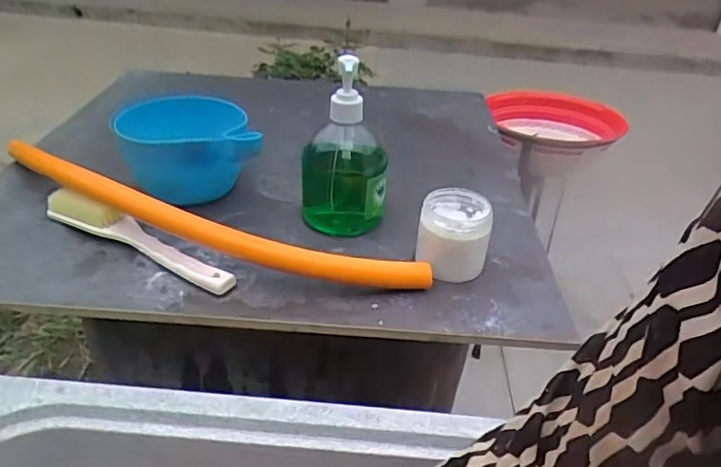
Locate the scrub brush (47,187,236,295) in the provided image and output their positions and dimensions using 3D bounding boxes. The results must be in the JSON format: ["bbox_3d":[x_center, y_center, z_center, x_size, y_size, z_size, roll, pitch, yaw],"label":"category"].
[{"bbox_3d":[-0.209,0.003,0.522,0.225,0.031,0.027,20,34,22],"label":"scrub brush"}]

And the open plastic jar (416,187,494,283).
[{"bbox_3d":[0.086,-0.001,0.526,0.062,0.065,0.066,3,35,-2],"label":"open plastic jar"}]

